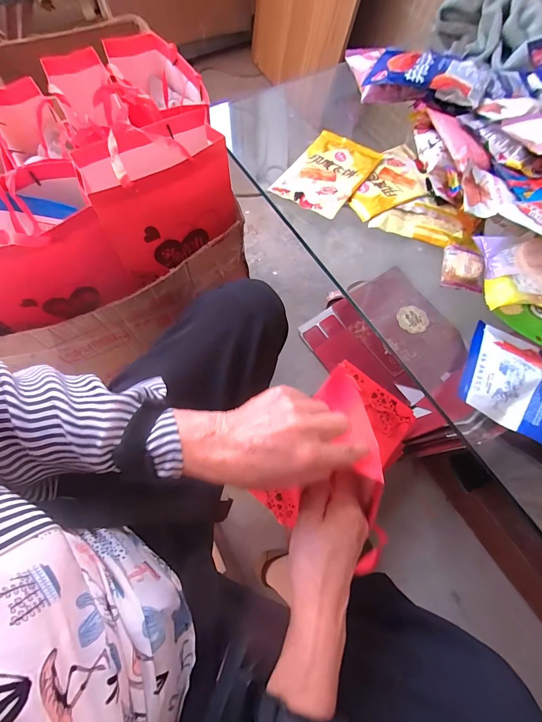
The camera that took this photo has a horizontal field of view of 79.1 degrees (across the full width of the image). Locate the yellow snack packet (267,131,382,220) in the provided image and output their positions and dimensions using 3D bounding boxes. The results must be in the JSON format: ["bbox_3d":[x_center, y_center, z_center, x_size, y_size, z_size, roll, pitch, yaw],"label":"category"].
[{"bbox_3d":[0.079,-0.267,0.467,0.104,0.016,0.144,32,71,9],"label":"yellow snack packet"}]

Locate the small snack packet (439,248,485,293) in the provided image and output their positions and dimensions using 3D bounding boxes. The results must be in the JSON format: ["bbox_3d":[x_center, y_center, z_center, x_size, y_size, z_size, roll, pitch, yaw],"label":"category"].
[{"bbox_3d":[0.233,-0.114,0.399,0.045,0.018,0.054,14,69,2],"label":"small snack packet"}]

